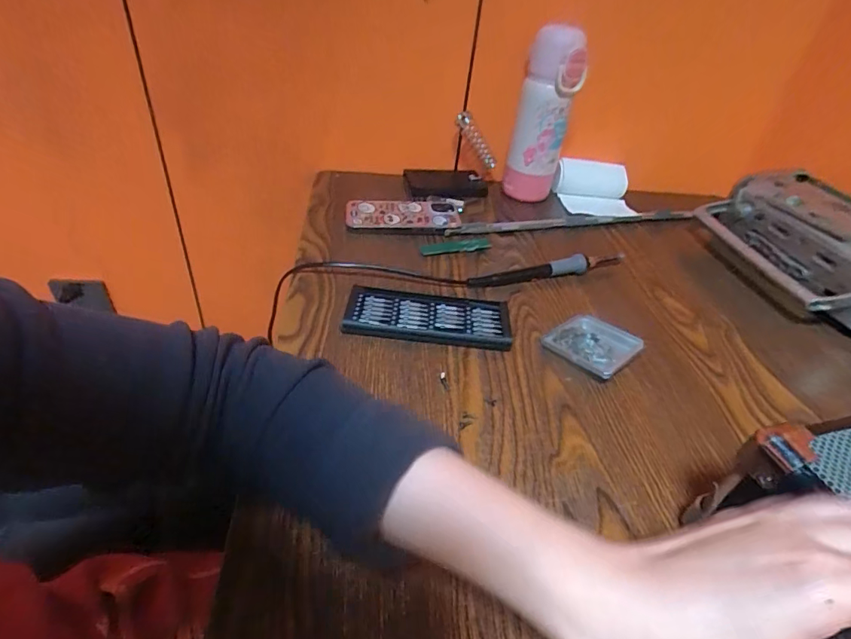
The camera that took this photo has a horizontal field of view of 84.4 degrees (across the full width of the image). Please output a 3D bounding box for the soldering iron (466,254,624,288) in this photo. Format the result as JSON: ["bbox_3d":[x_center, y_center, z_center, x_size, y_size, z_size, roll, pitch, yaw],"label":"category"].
[{"bbox_3d":[0.141,-0.054,0.535,0.193,0.031,0.017,-8,41,-17],"label":"soldering iron"}]

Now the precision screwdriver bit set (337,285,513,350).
[{"bbox_3d":[0.003,-0.002,0.451,0.154,0.019,0.061,6,39,0],"label":"precision screwdriver bit set"}]

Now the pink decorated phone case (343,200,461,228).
[{"bbox_3d":[-0.031,-0.136,0.608,0.146,0.015,0.066,-3,53,2],"label":"pink decorated phone case"}]

